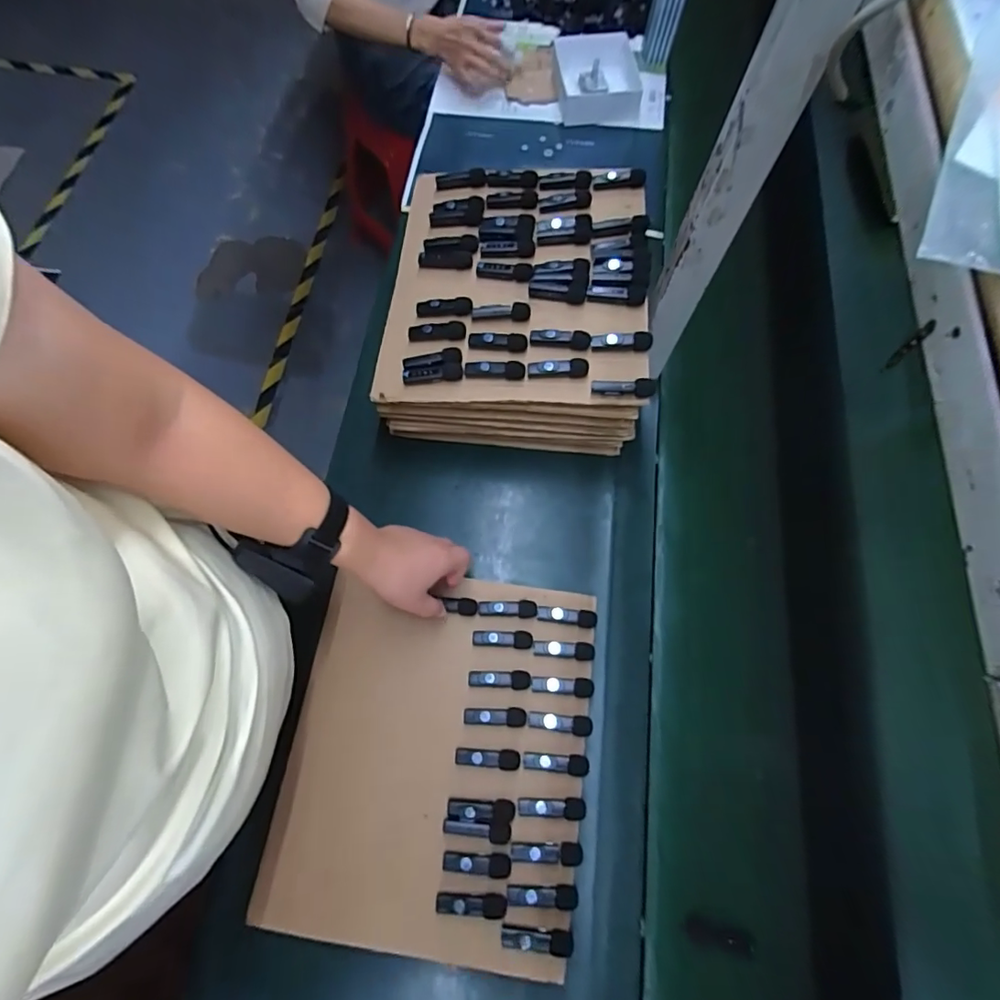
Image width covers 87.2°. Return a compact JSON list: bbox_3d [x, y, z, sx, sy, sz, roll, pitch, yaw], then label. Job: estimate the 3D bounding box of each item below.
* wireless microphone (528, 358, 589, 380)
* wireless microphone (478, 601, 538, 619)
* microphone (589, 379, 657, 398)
[{"bbox_3d":[0.062,-0.141,0.562,0.064,0.013,0.017,3,69,-1],"label":"wireless microphone"},{"bbox_3d":[0.009,0.123,0.586,0.063,0.008,0.019,0,69,-3],"label":"wireless microphone"},{"bbox_3d":[0.129,-0.116,0.551,0.065,0.019,0.014,4,69,-1],"label":"microphone"}]

